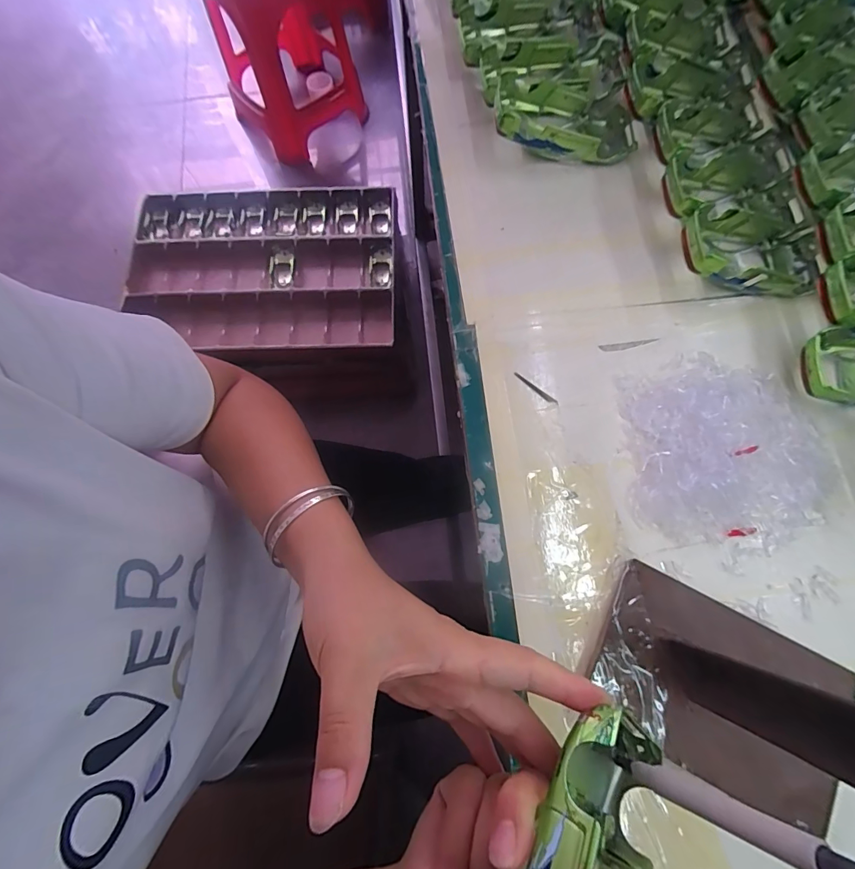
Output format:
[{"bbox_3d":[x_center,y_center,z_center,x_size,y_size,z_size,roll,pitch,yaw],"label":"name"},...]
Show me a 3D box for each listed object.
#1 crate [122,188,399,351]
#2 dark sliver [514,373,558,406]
[{"bbox_3d":[-0.415,-0.415,1.044,0.658,0.063,0.463,2,74,2],"label":"crate"},{"bbox_3d":[0.085,-0.036,0.329,0.041,0.004,0.005,38,93,9],"label":"dark sliver"}]

